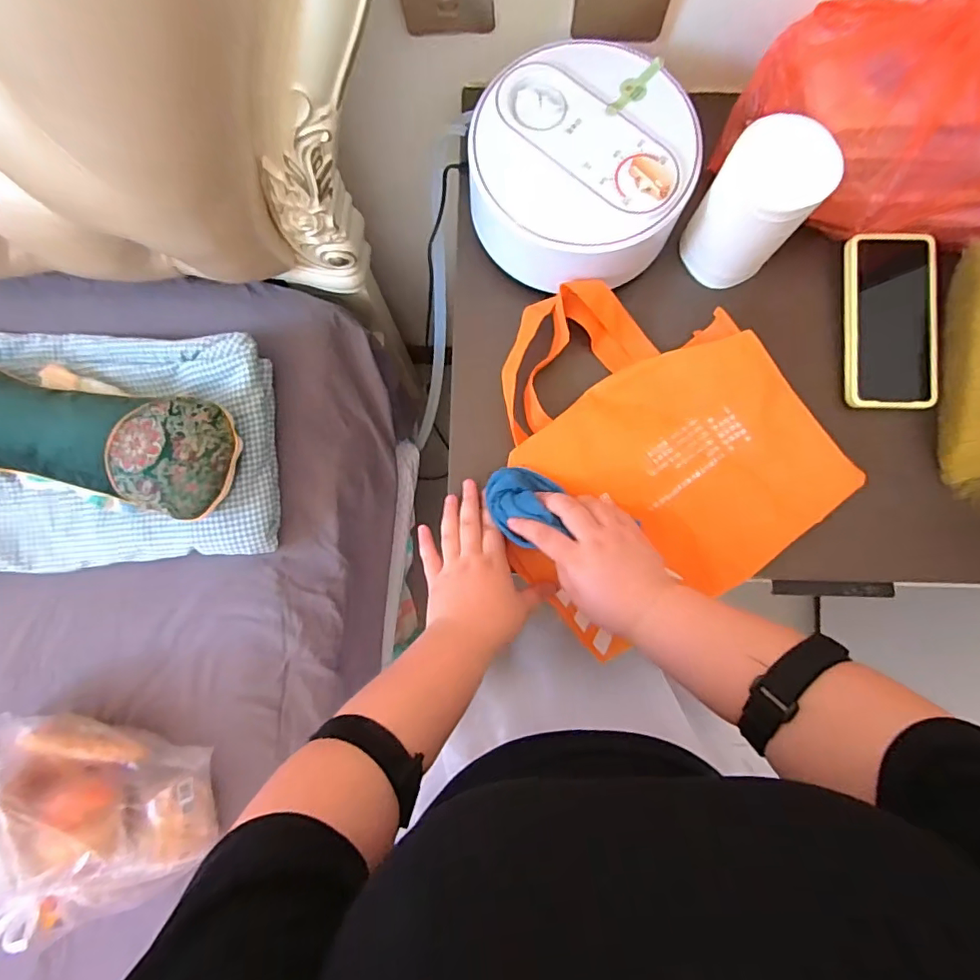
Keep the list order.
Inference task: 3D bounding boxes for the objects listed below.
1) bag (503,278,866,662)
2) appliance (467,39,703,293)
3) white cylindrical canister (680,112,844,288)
[{"bbox_3d":[0.132,-0.038,0.489,0.283,0.072,0.304,-36,84,-4],"label":"bag"},{"bbox_3d":[0.084,-0.293,0.479,0.192,0.081,0.195,0,83,1],"label":"appliance"},{"bbox_3d":[0.232,-0.250,0.465,0.083,0.119,0.076,0,83,1],"label":"white cylindrical canister"}]

